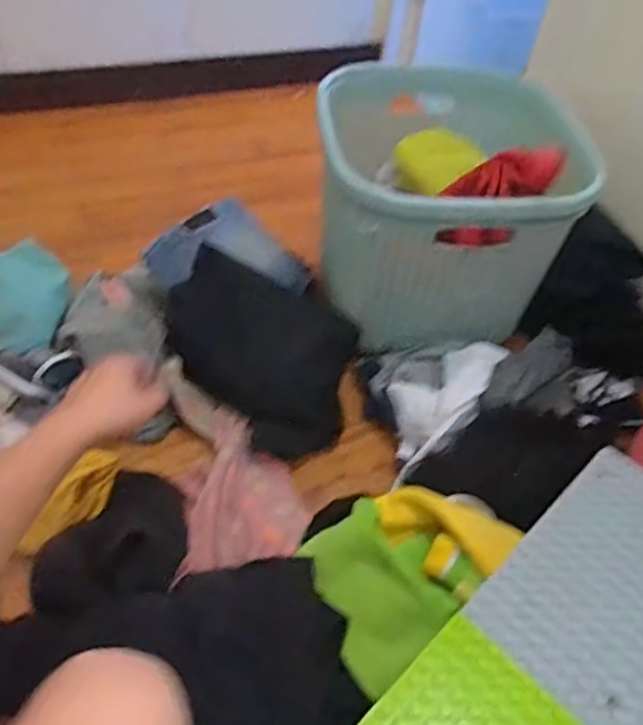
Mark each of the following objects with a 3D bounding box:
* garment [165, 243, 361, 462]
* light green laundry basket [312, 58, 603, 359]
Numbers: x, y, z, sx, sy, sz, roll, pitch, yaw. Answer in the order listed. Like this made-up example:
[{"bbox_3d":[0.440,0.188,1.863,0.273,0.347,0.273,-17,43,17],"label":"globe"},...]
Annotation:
[{"bbox_3d":[-0.102,-0.007,1.010,0.331,0.060,0.251,29,79,-7],"label":"garment"},{"bbox_3d":[0.187,-0.257,1.047,0.398,0.305,0.343,8,50,-1],"label":"light green laundry basket"}]

